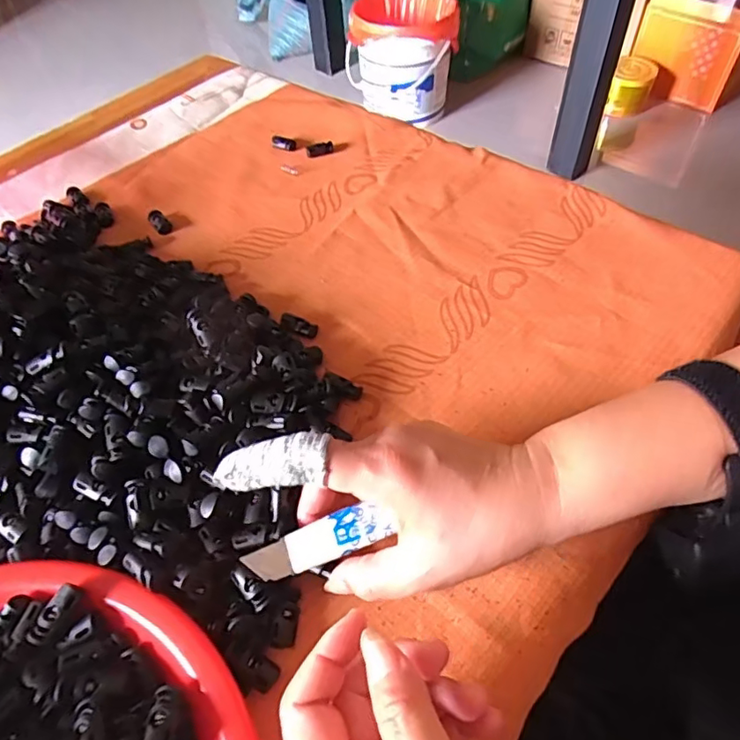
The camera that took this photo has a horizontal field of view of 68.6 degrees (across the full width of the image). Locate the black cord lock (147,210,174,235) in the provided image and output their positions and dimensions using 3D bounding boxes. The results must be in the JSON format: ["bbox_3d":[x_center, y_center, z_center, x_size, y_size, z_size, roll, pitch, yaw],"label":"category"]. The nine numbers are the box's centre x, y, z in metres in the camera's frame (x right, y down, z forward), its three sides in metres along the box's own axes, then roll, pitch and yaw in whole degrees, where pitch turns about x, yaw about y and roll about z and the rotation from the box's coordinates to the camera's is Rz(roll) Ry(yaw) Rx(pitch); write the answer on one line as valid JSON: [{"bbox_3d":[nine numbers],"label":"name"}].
[{"bbox_3d":[-0.186,-0.132,0.481,0.016,0.008,0.030,-32,57,-19],"label":"black cord lock"}]

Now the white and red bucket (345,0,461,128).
[{"bbox_3d":[0.083,-0.833,1.456,0.284,0.255,0.235,-6,52,-1],"label":"white and red bucket"}]

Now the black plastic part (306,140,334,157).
[{"bbox_3d":[-0.050,-0.219,0.538,0.027,0.010,0.010,-14,53,-7],"label":"black plastic part"}]

